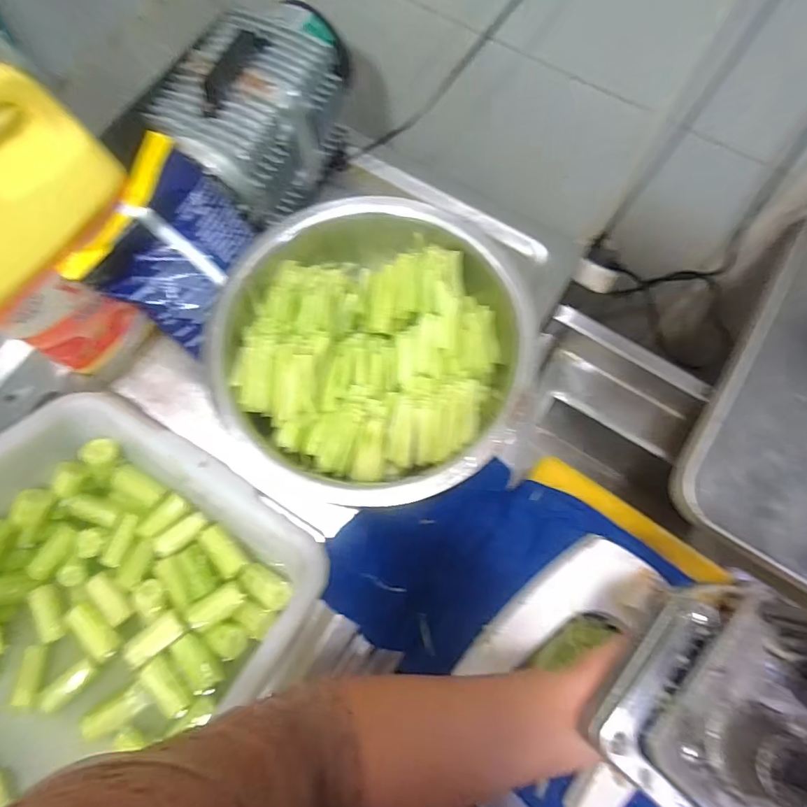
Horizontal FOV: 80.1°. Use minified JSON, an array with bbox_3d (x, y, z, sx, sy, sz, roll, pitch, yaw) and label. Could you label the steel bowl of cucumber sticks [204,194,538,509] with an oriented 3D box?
[{"bbox_3d":[-0.031,-0.068,0.564,0.339,0.135,0.353,0,74,0],"label":"steel bowl of cucumber sticks"}]

